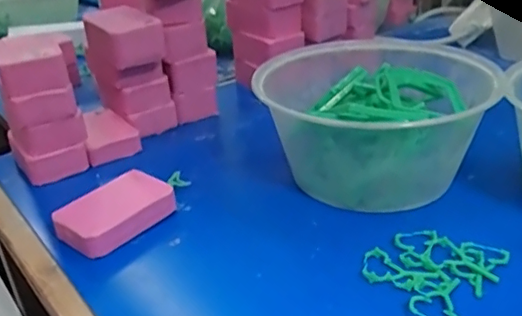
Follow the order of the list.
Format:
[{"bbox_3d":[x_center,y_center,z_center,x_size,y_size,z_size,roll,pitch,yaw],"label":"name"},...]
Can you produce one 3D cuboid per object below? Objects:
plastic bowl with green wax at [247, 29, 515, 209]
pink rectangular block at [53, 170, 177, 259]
[{"bbox_3d":[0.081,-0.029,0.409,0.160,0.076,0.148,-4,28,-1],"label":"plastic bowl with green wax"},{"bbox_3d":[-0.096,0.037,0.369,0.044,0.022,0.071,22,37,39],"label":"pink rectangular block"}]

